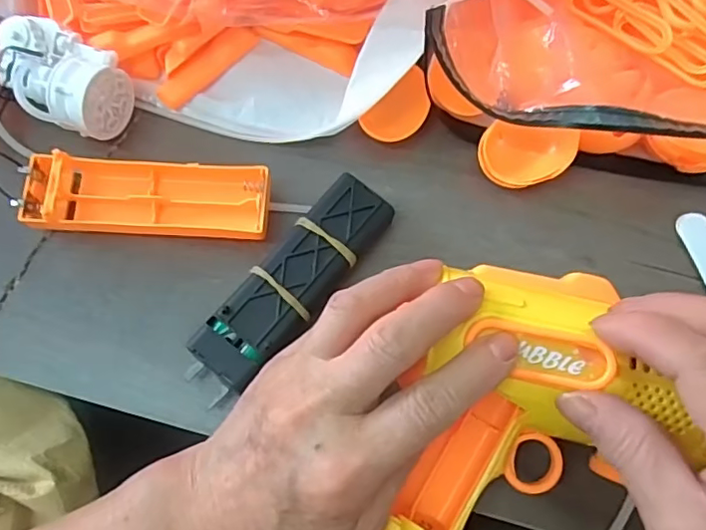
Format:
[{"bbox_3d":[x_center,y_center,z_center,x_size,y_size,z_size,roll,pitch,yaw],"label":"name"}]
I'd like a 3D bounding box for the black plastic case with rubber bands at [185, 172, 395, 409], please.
[{"bbox_3d":[-0.027,0.009,0.261,0.032,0.025,0.114,37,78,8],"label":"black plastic case with rubber bands"}]

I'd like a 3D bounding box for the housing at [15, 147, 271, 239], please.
[{"bbox_3d":[-0.095,-0.032,0.269,0.110,0.025,0.036,2,75,0],"label":"housing"}]

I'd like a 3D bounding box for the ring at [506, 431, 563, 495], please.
[{"bbox_3d":[0.073,0.080,0.231,0.023,0.004,0.023,0,75,-1],"label":"ring"}]

